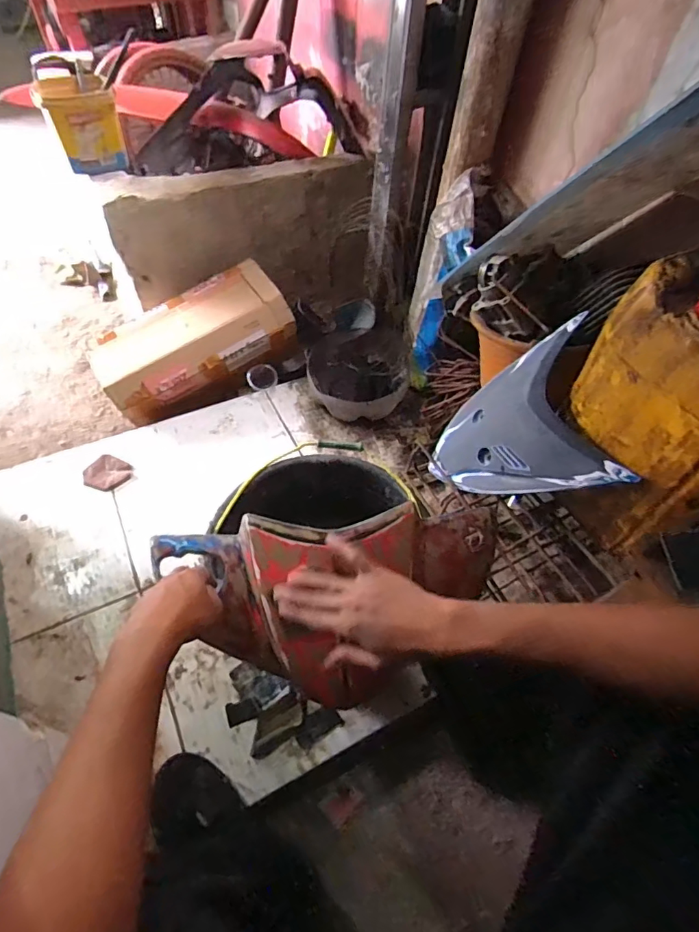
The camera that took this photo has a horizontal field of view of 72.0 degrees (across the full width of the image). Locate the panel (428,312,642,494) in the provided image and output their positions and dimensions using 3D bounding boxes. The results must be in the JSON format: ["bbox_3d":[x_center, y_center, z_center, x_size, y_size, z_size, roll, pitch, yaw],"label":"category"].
[{"bbox_3d":[0.254,-0.059,0.777,0.062,0.305,0.266,8,66,-37],"label":"panel"}]

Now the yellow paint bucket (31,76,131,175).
[{"bbox_3d":[-0.624,-0.797,1.120,0.155,0.162,0.166,-24,60,-19],"label":"yellow paint bucket"}]

